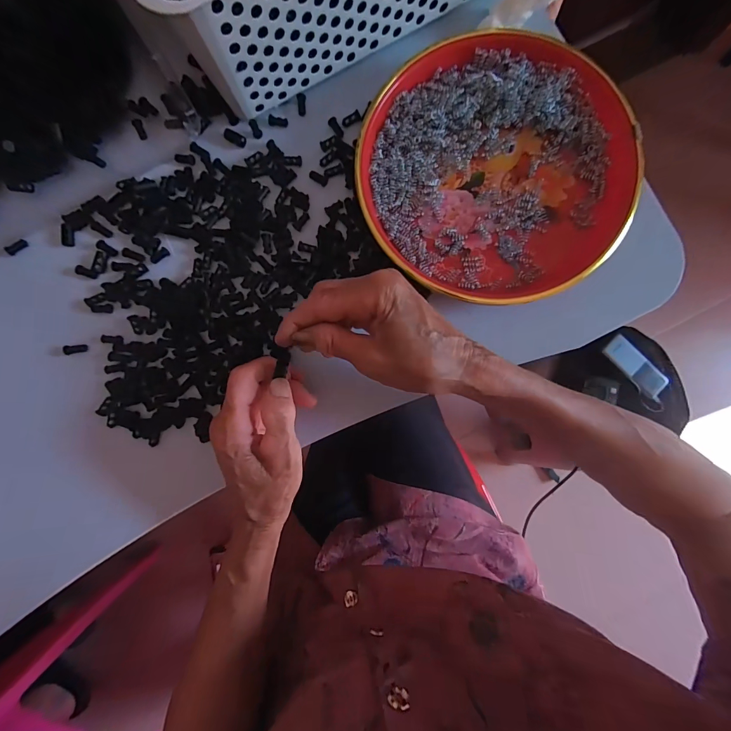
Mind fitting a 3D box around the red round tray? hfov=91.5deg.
[{"bbox_3d":[0.104,-0.161,0.290,0.212,0.033,0.206,0,86,0],"label":"red round tray"}]

